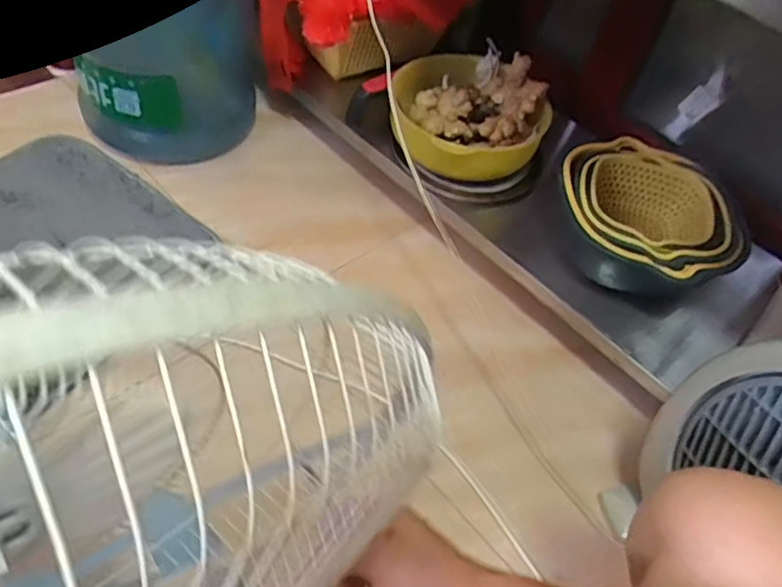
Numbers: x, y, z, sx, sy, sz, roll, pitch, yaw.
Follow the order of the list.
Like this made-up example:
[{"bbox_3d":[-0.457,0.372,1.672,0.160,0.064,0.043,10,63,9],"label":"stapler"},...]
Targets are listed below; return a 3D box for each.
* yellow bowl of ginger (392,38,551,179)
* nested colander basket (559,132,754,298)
[{"bbox_3d":[0.110,-0.266,0.916,0.217,0.095,0.226,3,51,-4],"label":"yellow bowl of ginger"},{"bbox_3d":[0.334,-0.094,0.828,0.226,0.090,0.241,-27,59,-24],"label":"nested colander basket"}]

